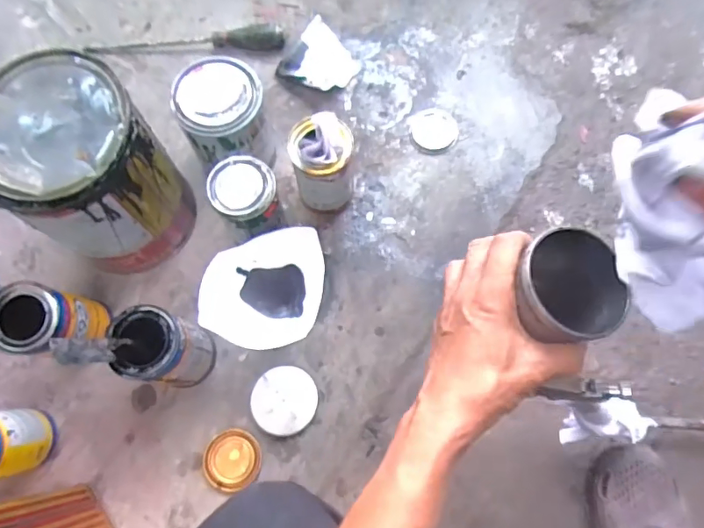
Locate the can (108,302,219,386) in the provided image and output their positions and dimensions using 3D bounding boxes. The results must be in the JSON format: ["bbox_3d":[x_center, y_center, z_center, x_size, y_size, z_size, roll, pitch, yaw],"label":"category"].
[{"bbox_3d":[-0.204,0.096,0.557,0.070,0.138,0.071,0,74,0],"label":"can"}]

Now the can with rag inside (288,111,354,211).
[{"bbox_3d":[-0.034,-0.115,0.618,0.070,0.148,0.070,0,74,0],"label":"can with rag inside"}]

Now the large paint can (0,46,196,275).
[{"bbox_3d":[-0.286,-0.095,0.567,0.149,0.227,0.161,0,74,0],"label":"large paint can"}]

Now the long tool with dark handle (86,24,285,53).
[{"bbox_3d":[-0.244,-0.334,0.742,0.285,0.033,0.035,-2,74,-1],"label":"long tool with dark handle"}]

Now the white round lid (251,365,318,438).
[{"bbox_3d":[-0.080,0.163,0.598,0.075,0.015,0.077,0,74,0],"label":"white round lid"}]

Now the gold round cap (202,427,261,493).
[{"bbox_3d":[-0.139,0.229,0.585,0.064,0.012,0.066,0,74,0],"label":"gold round cap"}]

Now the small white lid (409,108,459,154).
[{"bbox_3d":[0.115,-0.187,0.705,0.066,0.016,0.063,0,74,0],"label":"small white lid"}]

